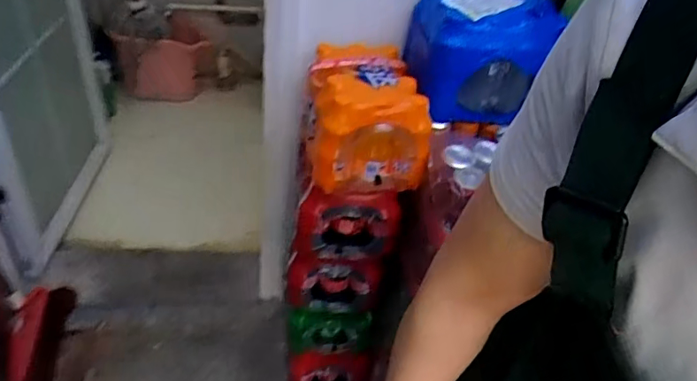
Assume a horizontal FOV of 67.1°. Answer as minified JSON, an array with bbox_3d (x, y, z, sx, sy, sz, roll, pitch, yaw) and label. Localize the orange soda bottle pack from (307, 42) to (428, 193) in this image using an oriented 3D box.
[{"bbox_3d":[0.022,-0.134,0.895,0.181,0.146,0.222,-4,41,-13],"label":"orange soda bottle pack"}]

